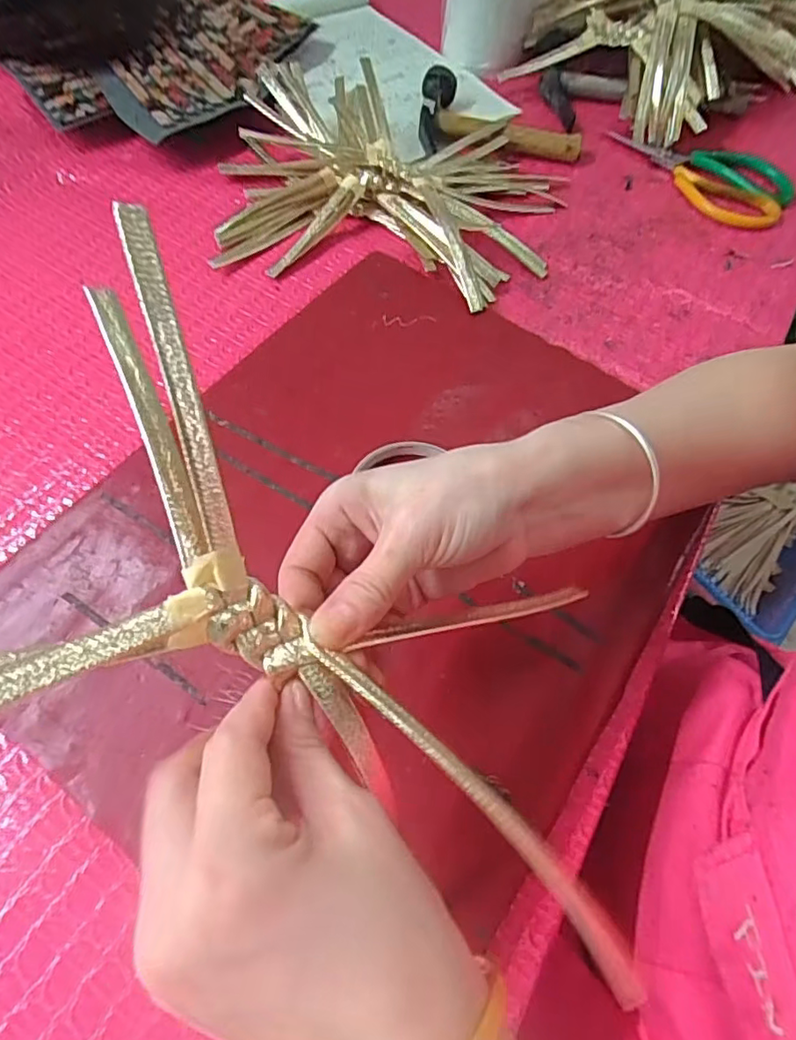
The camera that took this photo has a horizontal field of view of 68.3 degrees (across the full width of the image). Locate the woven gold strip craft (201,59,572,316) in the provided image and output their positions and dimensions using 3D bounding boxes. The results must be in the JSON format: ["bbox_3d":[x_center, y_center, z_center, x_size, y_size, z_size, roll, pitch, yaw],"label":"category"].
[{"bbox_3d":[0.000,-0.297,0.486,0.266,0.038,0.237,14,61,4],"label":"woven gold strip craft"}]

